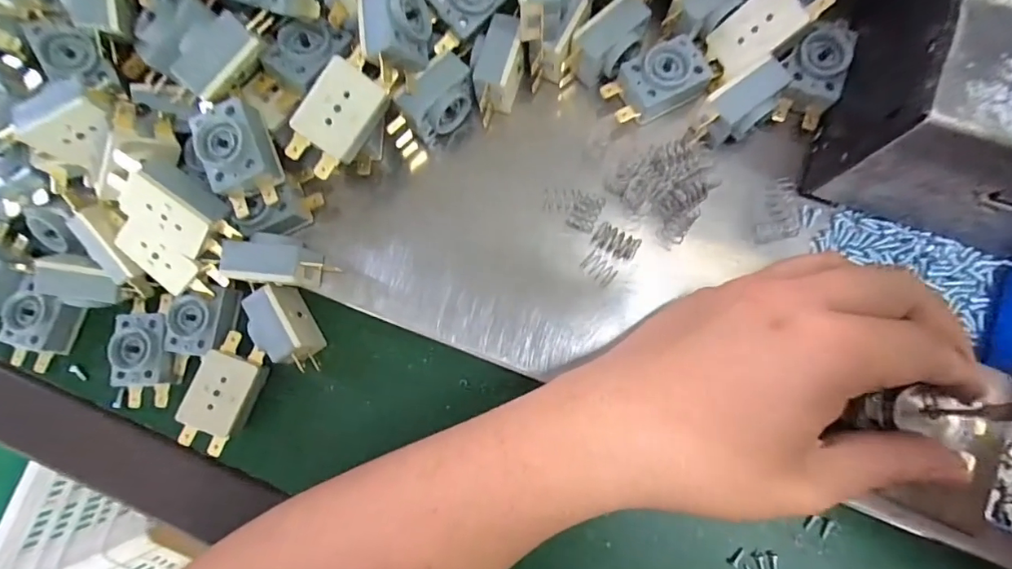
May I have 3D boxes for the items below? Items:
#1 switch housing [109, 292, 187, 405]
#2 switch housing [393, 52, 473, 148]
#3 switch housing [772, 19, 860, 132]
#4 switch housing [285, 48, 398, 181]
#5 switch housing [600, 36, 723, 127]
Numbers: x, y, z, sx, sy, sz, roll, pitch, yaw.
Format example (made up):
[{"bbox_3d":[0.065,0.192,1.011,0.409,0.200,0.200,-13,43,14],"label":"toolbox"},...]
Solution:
[{"bbox_3d":[-0.188,0.036,0.257,0.029,0.016,0.056,-2,82,4],"label":"switch housing"},{"bbox_3d":[-0.031,-0.090,0.247,0.037,0.033,0.021,-44,81,-2],"label":"switch housing"},{"bbox_3d":[0.144,-0.100,0.235,0.027,0.014,0.046,21,84,7],"label":"switch housing"},{"bbox_3d":[-0.074,-0.077,0.220,0.030,0.015,0.056,35,97,-23],"label":"switch housing"},{"bbox_3d":[0.076,-0.099,0.238,0.052,0.014,0.029,-29,80,0],"label":"switch housing"}]

